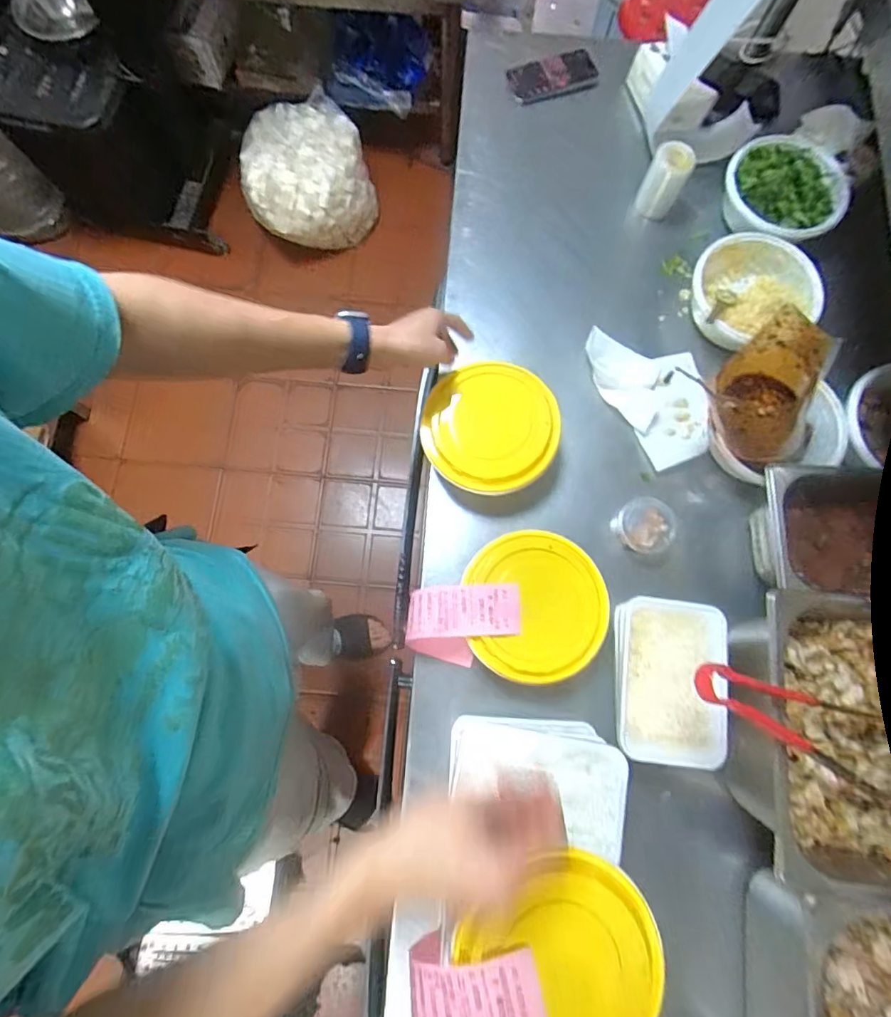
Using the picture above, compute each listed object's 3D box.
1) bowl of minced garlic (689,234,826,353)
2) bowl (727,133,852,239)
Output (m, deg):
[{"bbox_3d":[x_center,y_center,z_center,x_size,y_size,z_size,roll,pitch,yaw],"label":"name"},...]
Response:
[{"bbox_3d":[0.432,-0.297,0.702,0.141,0.061,0.150,0,77,-1],"label":"bowl of minced garlic"},{"bbox_3d":[0.505,-0.465,0.742,0.152,0.054,0.167,0,77,-1],"label":"bowl"}]

